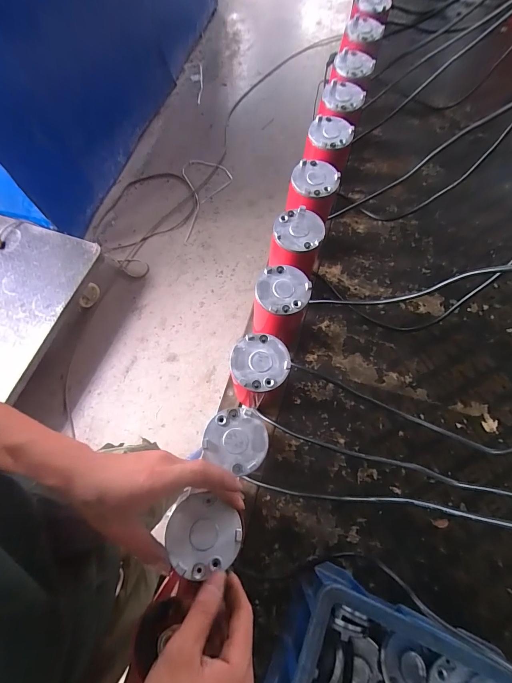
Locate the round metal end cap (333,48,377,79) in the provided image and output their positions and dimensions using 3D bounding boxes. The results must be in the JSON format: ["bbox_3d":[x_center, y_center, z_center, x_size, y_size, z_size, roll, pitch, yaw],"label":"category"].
[{"bbox_3d":[0.184,-0.536,0.612,0.068,0.021,0.075,40,74,13],"label":"round metal end cap"}]

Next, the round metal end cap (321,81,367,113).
[{"bbox_3d":[0.159,-0.446,0.572,0.073,0.022,0.071,0,69,1],"label":"round metal end cap"}]

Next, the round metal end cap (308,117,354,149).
[{"bbox_3d":[0.130,-0.359,0.541,0.064,0.013,0.074,31,73,12],"label":"round metal end cap"}]

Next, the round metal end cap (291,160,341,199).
[{"bbox_3d":[0.095,-0.261,0.505,0.073,0.011,0.069,0,69,1],"label":"round metal end cap"}]

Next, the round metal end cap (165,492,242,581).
[{"bbox_3d":[-0.054,0.198,0.322,0.074,0.020,0.067,24,56,14],"label":"round metal end cap"}]

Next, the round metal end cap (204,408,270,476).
[{"bbox_3d":[-0.022,0.113,0.368,0.072,0.005,0.068,0,69,1],"label":"round metal end cap"}]

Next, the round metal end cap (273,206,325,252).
[{"bbox_3d":[0.065,-0.166,0.471,0.071,0.013,0.067,0,69,1],"label":"round metal end cap"}]

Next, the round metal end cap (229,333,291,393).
[{"bbox_3d":[0.005,0.026,0.399,0.073,0.010,0.071,0,69,1],"label":"round metal end cap"}]

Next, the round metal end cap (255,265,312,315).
[{"bbox_3d":[0.037,-0.071,0.436,0.075,0.008,0.070,0,69,1],"label":"round metal end cap"}]

